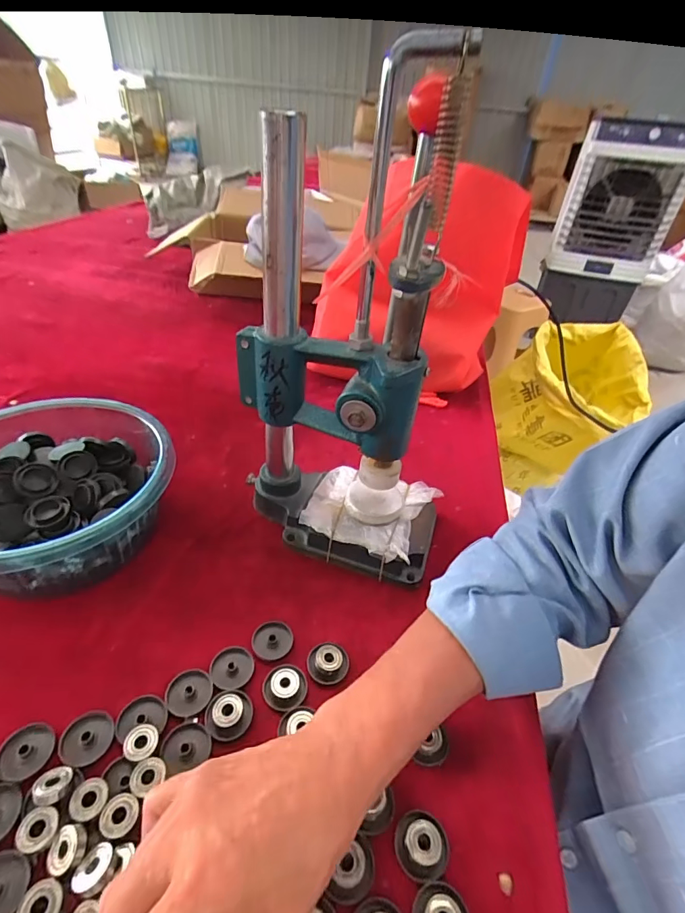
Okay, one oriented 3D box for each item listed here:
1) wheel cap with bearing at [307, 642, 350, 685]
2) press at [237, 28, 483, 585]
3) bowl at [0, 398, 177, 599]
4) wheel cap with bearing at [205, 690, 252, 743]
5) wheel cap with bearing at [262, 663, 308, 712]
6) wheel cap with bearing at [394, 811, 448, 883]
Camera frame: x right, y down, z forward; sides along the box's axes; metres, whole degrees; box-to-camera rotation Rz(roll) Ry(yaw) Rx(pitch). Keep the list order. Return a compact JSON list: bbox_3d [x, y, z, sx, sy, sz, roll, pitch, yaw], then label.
[{"bbox_3d":[-0.012,0.166,0.350,0.033,0.007,0.034,4,38,-3],"label":"wheel cap with bearing"},{"bbox_3d":[0.009,-0.074,0.364,0.201,0.365,0.119,16,39,12],"label":"press"},{"bbox_3d":[-0.266,0.041,0.405,0.198,0.090,0.201,4,38,-3],"label":"bowl"},{"bbox_3d":[-0.083,0.186,0.313,0.033,0.007,0.033,4,38,-3],"label":"wheel cap with bearing"},{"bbox_3d":[-0.044,0.176,0.331,0.033,0.009,0.035,4,38,-3],"label":"wheel cap with bearing"},{"bbox_3d":[0.050,0.241,0.268,0.031,0.014,0.034,4,38,-3],"label":"wheel cap with bearing"}]

